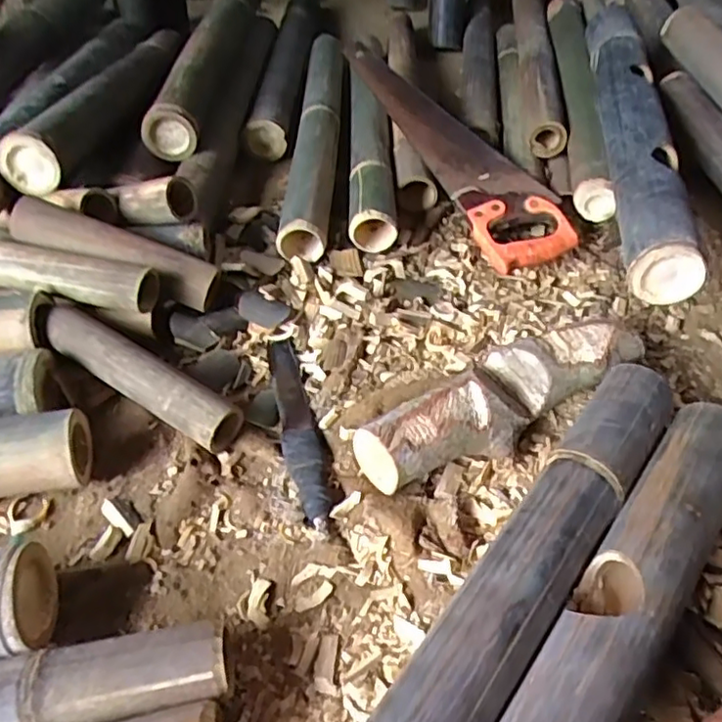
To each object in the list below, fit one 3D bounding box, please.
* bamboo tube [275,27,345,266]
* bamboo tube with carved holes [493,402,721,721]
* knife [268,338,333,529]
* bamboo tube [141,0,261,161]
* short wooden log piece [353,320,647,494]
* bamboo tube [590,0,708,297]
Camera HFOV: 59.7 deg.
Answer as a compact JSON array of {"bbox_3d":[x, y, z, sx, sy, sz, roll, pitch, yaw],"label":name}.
[{"bbox_3d":[-0.068,-0.379,1.026,0.067,0.070,0.628,2,47,1],"label":"bamboo tube"},{"bbox_3d":[0.186,0.206,0.474,0.072,0.063,0.477,32,55,25],"label":"bamboo tube with carved holes"},{"bbox_3d":[-0.069,0.063,0.660,0.036,0.019,0.247,-10,49,-11],"label":"knife"},{"bbox_3d":[-0.252,-0.531,1.076,0.079,0.083,0.567,4,47,2],"label":"bamboo tube"},{"bbox_3d":[0.148,0.037,0.649,0.320,0.058,0.094,-26,53,-23],"label":"short wooden log piece"},{"bbox_3d":[0.375,-0.345,0.884,0.080,0.091,0.692,7,48,5],"label":"bamboo tube"}]

